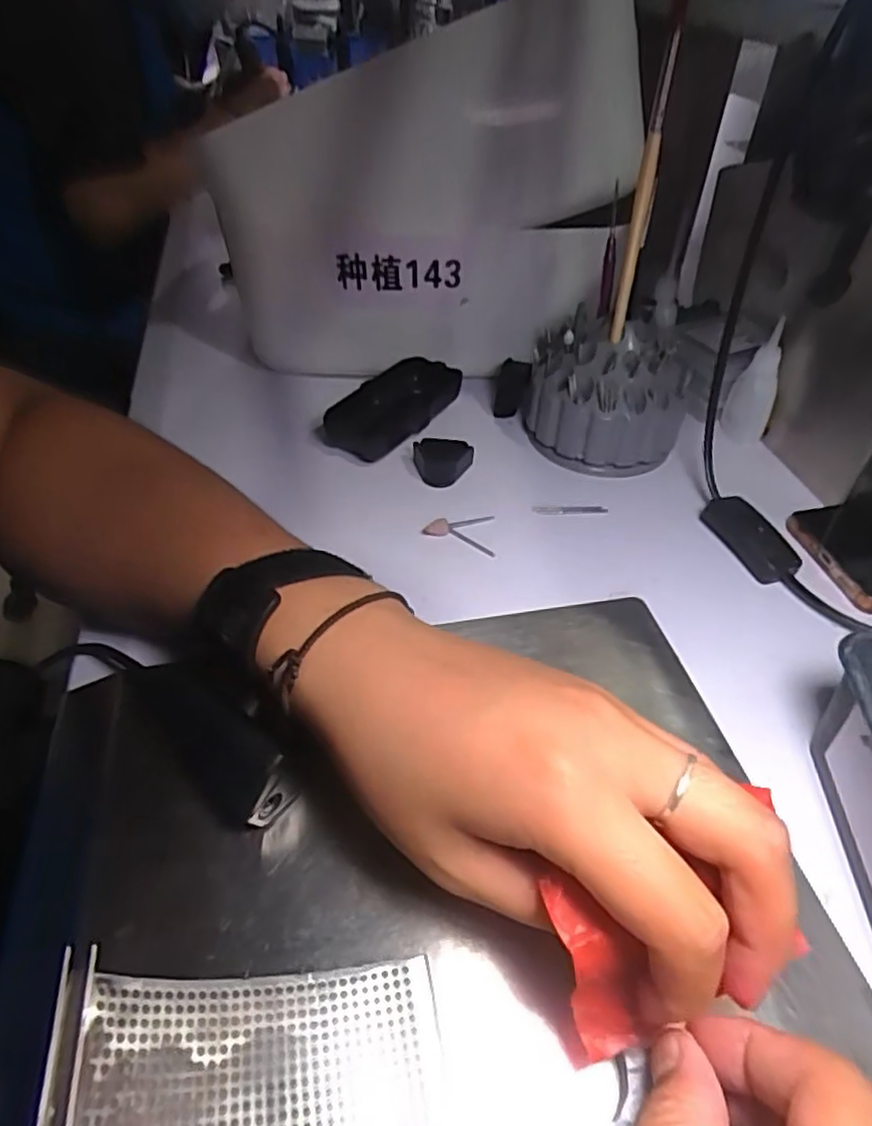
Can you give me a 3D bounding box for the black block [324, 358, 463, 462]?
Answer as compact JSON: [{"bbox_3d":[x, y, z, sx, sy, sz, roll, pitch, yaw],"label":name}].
[{"bbox_3d":[-0.030,-0.110,0.468,0.049,0.024,0.104,27,50,23],"label":"black block"}]

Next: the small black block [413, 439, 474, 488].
[{"bbox_3d":[0.002,-0.068,0.438,0.037,0.017,0.032,19,47,17],"label":"small black block"}]

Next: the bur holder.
[{"bbox_3d":[0.109,-0.118,0.442,0.113,0.081,0.088,8,45,7],"label":"bur holder"}]

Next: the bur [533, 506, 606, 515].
[{"bbox_3d":[0.084,-0.033,0.413,0.048,0.004,0.006,-3,45,-4],"label":"bur"}]

